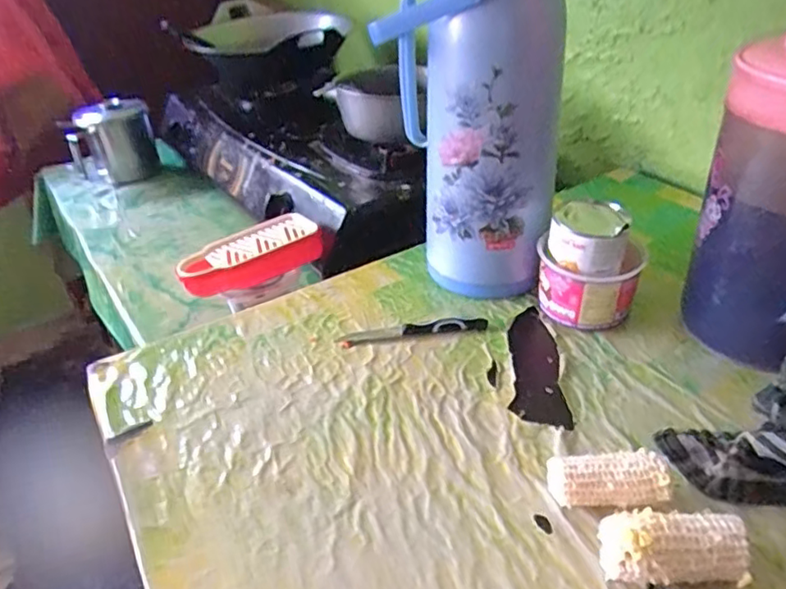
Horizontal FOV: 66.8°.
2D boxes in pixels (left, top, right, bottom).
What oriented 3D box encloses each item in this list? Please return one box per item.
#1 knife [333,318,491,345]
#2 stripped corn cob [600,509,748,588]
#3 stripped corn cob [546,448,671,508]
[{"bbox_3d":[0.021,0.035,0.611,0.151,0.009,0.020,-6,34,-4],"label":"knife"},{"bbox_3d":[0.180,0.164,0.384,0.086,0.038,0.041,-3,34,-1],"label":"stripped corn cob"},{"bbox_3d":[0.153,0.135,0.429,0.076,0.036,0.035,-2,34,2],"label":"stripped corn cob"}]

